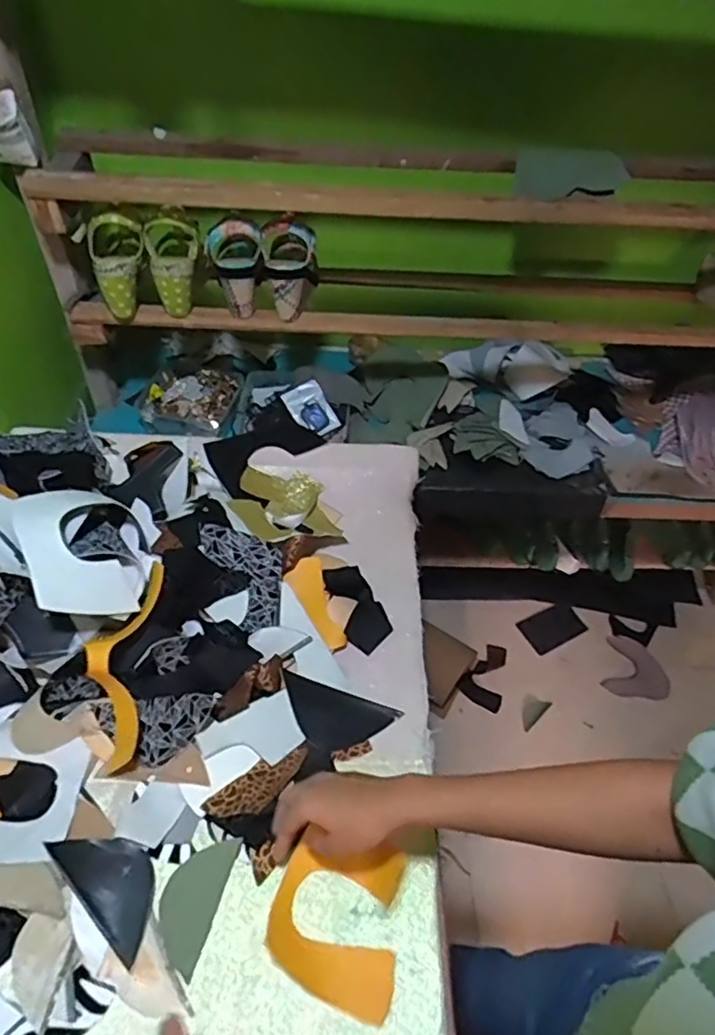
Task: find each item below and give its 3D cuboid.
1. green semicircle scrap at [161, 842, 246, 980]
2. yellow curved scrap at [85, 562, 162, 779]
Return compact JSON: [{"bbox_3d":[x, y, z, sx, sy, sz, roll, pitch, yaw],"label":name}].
[{"bbox_3d":[-0.154,0.354,0.579,0.051,0.006,0.108,17,51,4],"label":"green semicircle scrap"},{"bbox_3d":[-0.252,0.153,0.647,0.036,0.064,0.213,6,84,38],"label":"yellow curved scrap"}]

